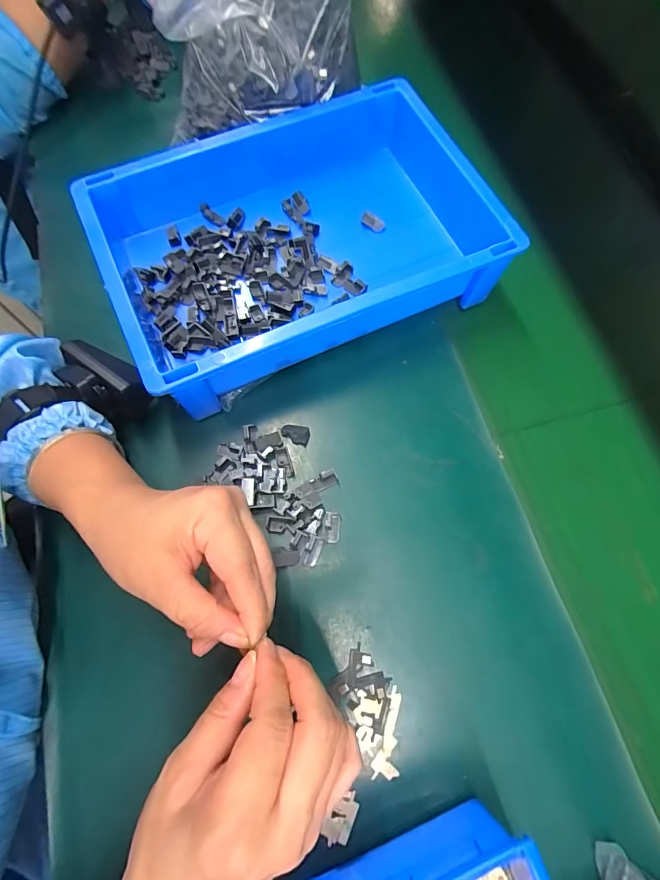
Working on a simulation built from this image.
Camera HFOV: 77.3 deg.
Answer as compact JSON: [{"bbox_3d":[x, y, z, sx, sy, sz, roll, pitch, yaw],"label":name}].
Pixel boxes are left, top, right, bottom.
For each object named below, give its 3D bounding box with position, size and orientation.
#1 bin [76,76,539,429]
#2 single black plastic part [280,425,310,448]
[{"bbox_3d":[-0.004,-0.177,0.360,0.357,0.070,0.207,-23,73,-10],"label":"bin"},{"bbox_3d":[-0.028,-0.005,0.332,0.023,0.008,0.014,15,70,3],"label":"single black plastic part"}]

